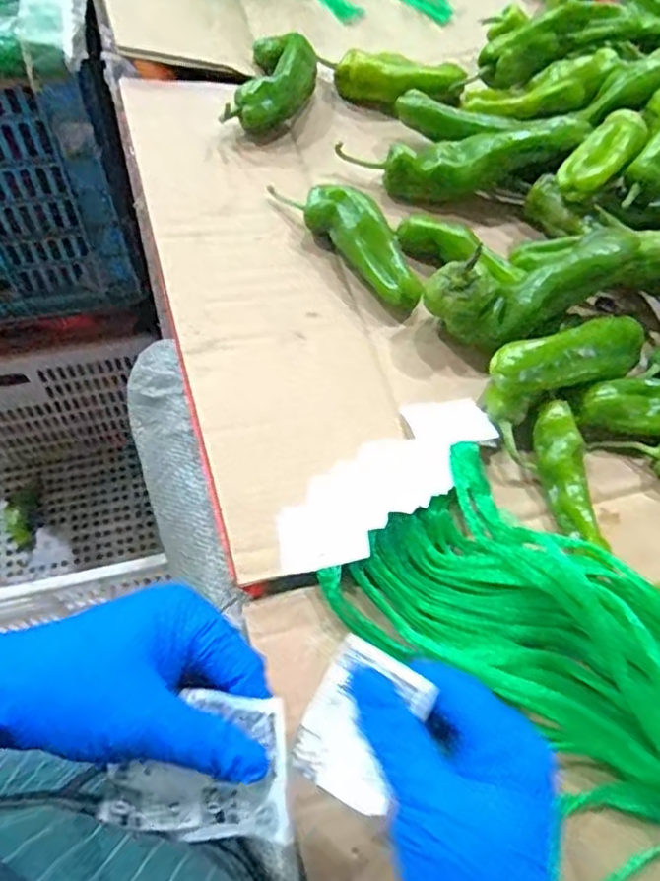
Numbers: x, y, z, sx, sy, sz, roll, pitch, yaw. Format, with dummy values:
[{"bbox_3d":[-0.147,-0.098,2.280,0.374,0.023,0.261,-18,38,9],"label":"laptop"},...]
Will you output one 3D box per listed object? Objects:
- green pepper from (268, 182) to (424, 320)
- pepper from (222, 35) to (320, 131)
[{"bbox_3d":[0.020,-0.169,0.566,0.046,0.051,0.160,-36,71,-18],"label":"green pepper"},{"bbox_3d":[-0.052,-0.325,0.643,0.069,0.051,0.119,13,65,3],"label":"pepper"}]

